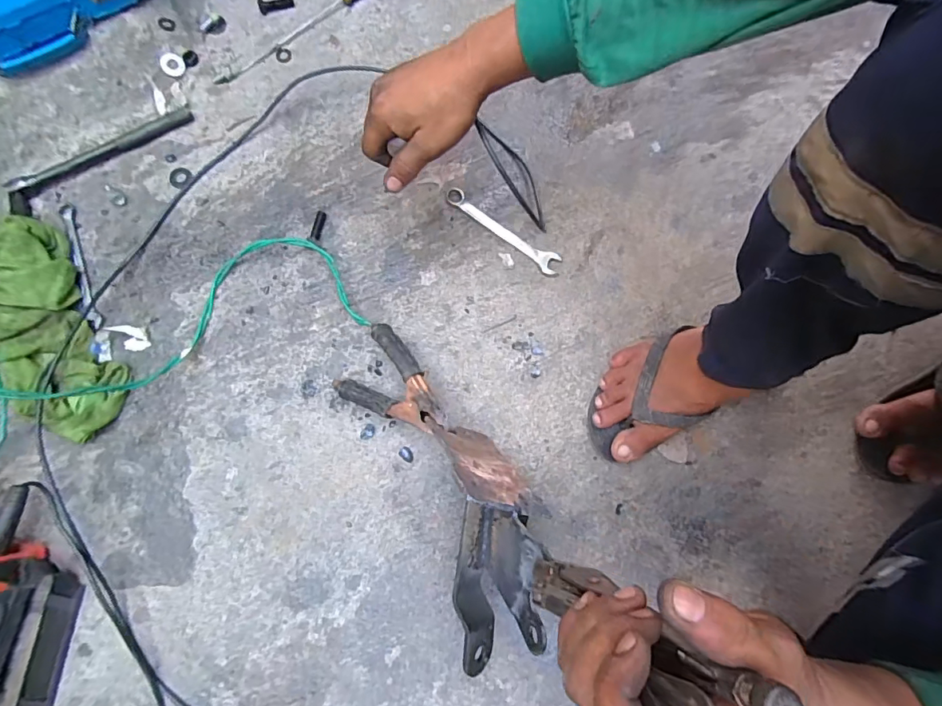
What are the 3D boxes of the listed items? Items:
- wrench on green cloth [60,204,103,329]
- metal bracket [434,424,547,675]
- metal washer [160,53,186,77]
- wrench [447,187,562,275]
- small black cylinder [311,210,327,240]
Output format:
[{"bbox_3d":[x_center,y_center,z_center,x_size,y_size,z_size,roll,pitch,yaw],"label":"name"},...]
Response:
[{"bbox_3d":[-0.468,-0.106,0.586,0.018,0.009,0.166,-20,80,-3],"label":"wrench on green cloth"},{"bbox_3d":[0.019,0.172,0.447,0.077,0.106,0.218,-8,79,-2],"label":"metal bracket"},{"bbox_3d":[-0.385,-0.372,0.634,0.029,0.004,0.030,-4,89,-11],"label":"metal washer"},{"bbox_3d":[0.037,-0.147,0.588,0.158,0.004,0.026,35,82,6],"label":"wrench"},{"bbox_3d":[-0.184,-0.153,0.590,0.011,0.010,0.036,15,80,3],"label":"small black cylinder"}]

